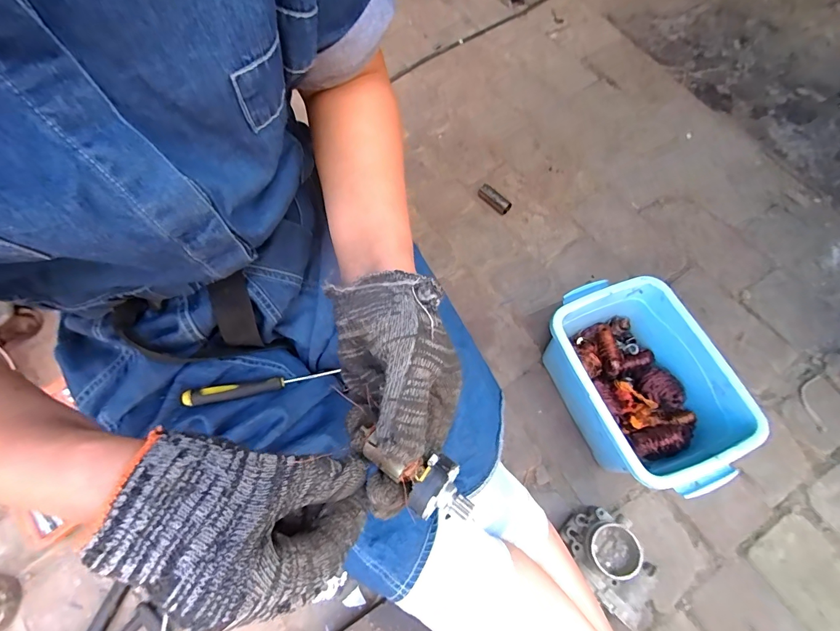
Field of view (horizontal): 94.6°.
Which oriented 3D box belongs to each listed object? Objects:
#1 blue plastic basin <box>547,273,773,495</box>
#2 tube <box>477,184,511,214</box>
[{"bbox_3d":[0.324,0.105,0.605,0.191,0.167,0.313,-21,68,-4],"label":"blue plastic basin"},{"bbox_3d":[0.158,-0.252,0.838,0.080,0.032,0.029,42,76,18],"label":"tube"}]

